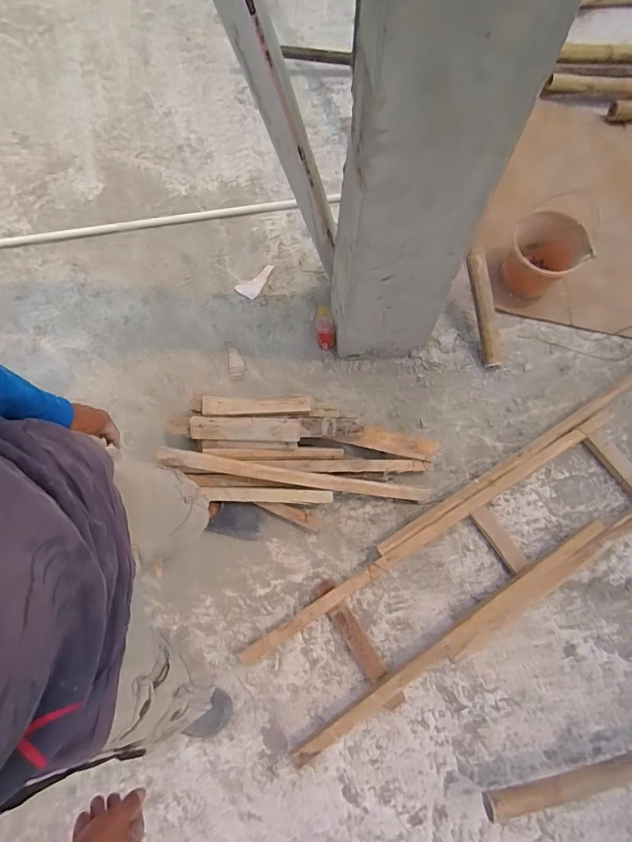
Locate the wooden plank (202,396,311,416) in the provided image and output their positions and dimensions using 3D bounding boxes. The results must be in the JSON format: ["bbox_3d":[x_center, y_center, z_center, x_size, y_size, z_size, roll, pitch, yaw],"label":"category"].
[{"bbox_3d":[-0.167,-0.042,1.276,0.298,0.020,0.055,0,68,-2],"label":"wooden plank"}]

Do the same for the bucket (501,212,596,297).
[{"bbox_3d":[0.772,-0.547,1.548,0.244,0.168,0.238,1,68,-1],"label":"bucket"}]

